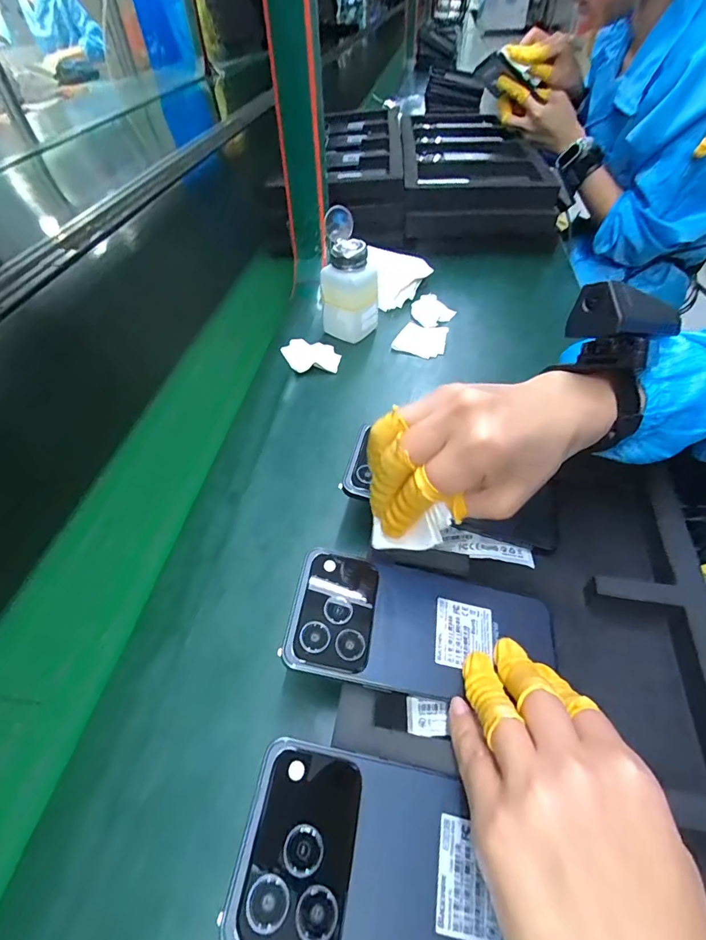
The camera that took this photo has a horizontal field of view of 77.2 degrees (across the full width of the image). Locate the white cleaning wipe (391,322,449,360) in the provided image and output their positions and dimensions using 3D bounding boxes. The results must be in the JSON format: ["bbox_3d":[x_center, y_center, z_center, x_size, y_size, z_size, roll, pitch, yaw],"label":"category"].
[{"bbox_3d":[0.082,-0.157,0.527,0.058,0.016,0.050,18,52,16],"label":"white cleaning wipe"}]

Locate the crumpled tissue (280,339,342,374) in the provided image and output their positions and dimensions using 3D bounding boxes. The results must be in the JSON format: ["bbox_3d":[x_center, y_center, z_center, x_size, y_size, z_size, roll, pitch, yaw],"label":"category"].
[{"bbox_3d":[-0.049,-0.131,0.515,0.065,0.014,0.057,-4,49,-3],"label":"crumpled tissue"}]

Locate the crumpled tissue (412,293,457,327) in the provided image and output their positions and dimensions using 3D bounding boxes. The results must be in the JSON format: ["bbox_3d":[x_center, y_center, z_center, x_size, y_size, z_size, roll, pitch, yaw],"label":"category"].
[{"bbox_3d":[0.103,-0.204,0.563,0.055,0.026,0.036,3,49,3],"label":"crumpled tissue"}]

